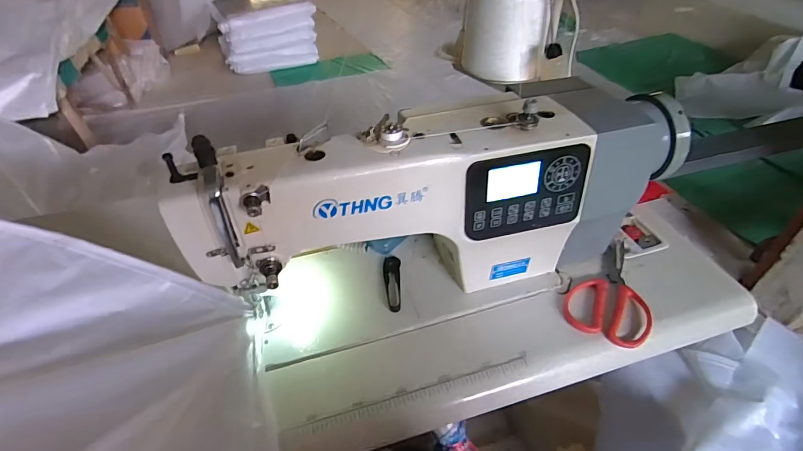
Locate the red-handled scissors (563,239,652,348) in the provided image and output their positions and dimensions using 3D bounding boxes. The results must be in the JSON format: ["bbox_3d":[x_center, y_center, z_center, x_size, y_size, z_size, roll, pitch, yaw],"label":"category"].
[{"bbox_3d":[0.295,0.083,0.591,0.101,0.012,0.185,25,49,26],"label":"red-handled scissors"}]

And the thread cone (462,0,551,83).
[{"bbox_3d":[0.195,-0.370,0.821,0.150,0.151,0.122,6,43,8],"label":"thread cone"}]

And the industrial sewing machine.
[{"bbox_3d":[0.057,-0.023,0.544,0.592,0.243,0.149,-15,44,-15],"label":"industrial sewing machine"}]

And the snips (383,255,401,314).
[{"bbox_3d":[-0.014,0.079,0.609,0.024,0.005,0.101,-1,43,0],"label":"snips"}]

